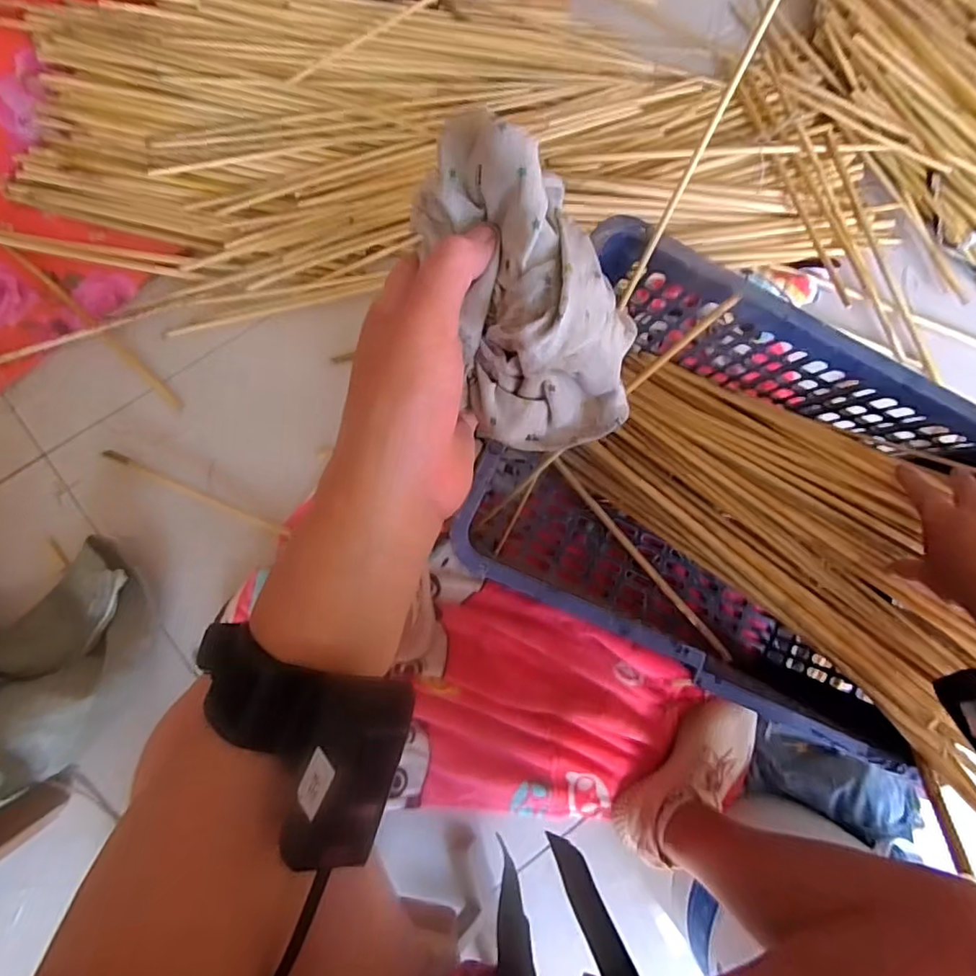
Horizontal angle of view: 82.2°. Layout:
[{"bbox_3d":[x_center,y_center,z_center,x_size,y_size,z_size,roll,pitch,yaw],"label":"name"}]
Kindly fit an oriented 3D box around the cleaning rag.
[{"bbox_3d":[0.021,-0.084,0.237,0.079,0.047,0.137,-22,104,-7],"label":"cleaning rag"}]

